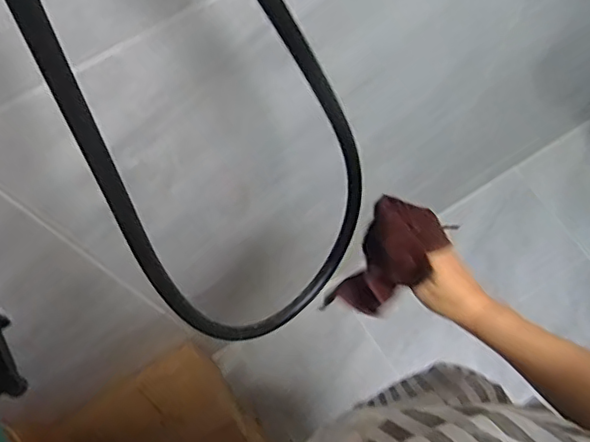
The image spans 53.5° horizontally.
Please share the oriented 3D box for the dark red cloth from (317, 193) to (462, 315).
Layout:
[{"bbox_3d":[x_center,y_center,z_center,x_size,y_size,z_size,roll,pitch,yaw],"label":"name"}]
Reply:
[{"bbox_3d":[0.088,0.048,0.618,0.077,0.065,0.145,41,120,14],"label":"dark red cloth"}]

